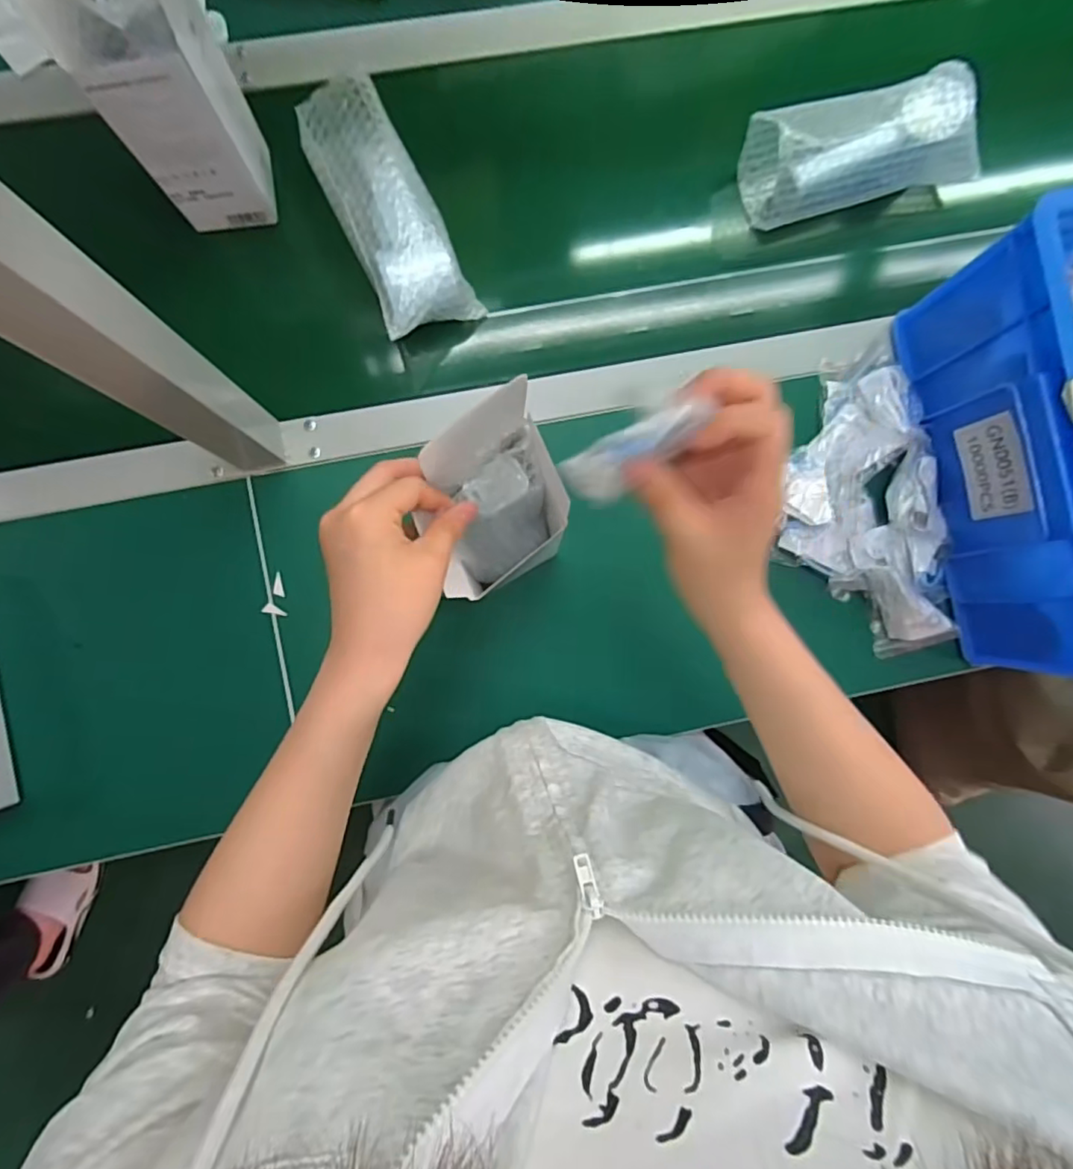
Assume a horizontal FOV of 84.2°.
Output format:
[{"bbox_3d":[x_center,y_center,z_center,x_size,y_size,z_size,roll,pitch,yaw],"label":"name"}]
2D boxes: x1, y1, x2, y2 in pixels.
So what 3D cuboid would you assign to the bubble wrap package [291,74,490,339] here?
[{"bbox_3d":[-0.124,-0.311,0.498,0.080,0.066,0.192,-26,87,-5],"label":"bubble wrap package"}]

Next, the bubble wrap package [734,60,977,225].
[{"bbox_3d":[0.295,-0.389,0.530,0.199,0.074,0.077,-13,86,-5],"label":"bubble wrap package"}]

